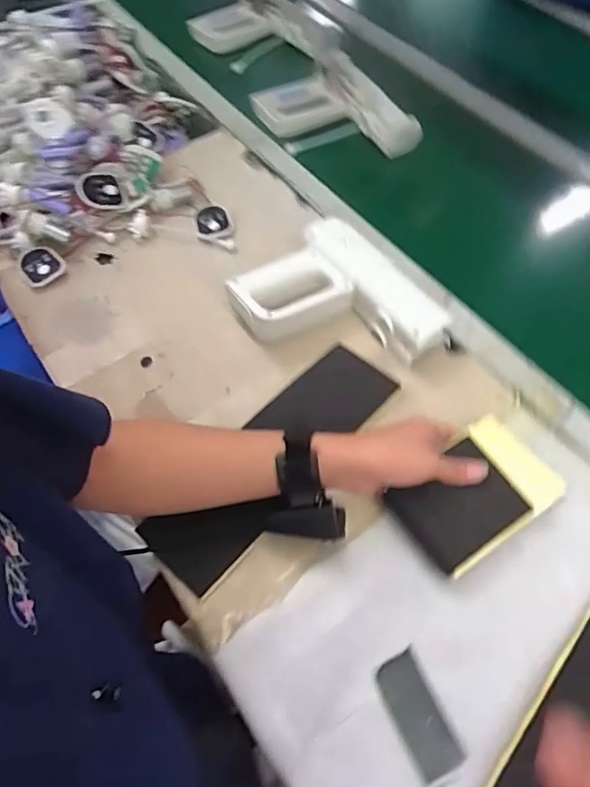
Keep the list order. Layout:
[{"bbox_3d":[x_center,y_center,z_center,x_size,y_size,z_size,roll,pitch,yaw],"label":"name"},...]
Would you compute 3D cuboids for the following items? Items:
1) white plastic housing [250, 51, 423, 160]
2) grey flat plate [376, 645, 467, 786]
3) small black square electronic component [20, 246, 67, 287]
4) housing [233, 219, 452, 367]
[{"bbox_3d":[0.055,-0.431,0.872,0.185,0.039,0.237,-25,62,-14],"label":"white plastic housing"},{"bbox_3d":[0.099,0.258,0.450,0.038,0.004,0.085,-22,61,-13],"label":"grey flat plate"},{"bbox_3d":[-0.324,-0.162,0.716,0.055,0.008,0.051,43,93,8],"label":"small black square electronic component"},{"bbox_3d":[0.048,-0.100,0.644,0.174,0.064,0.207,-36,65,-20],"label":"housing"}]

